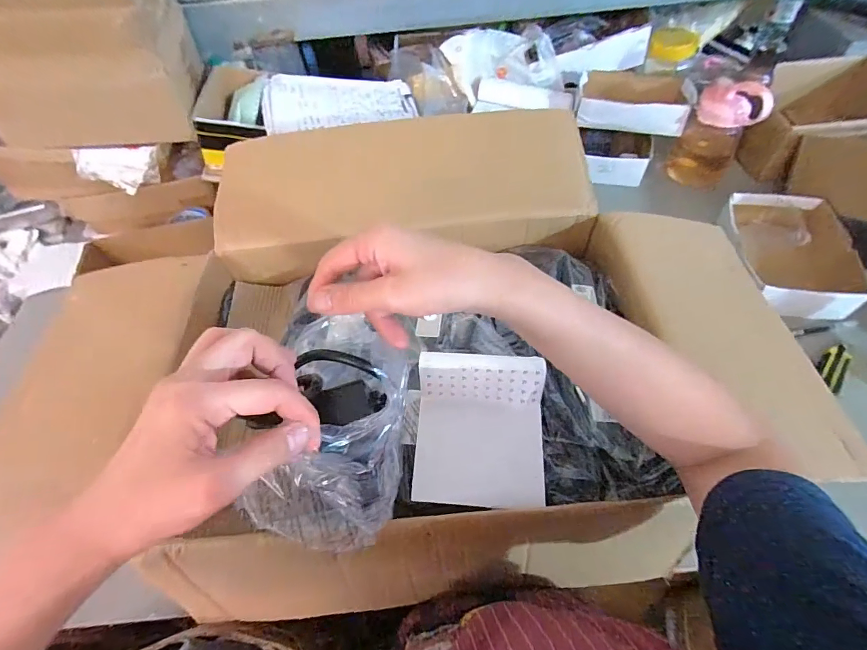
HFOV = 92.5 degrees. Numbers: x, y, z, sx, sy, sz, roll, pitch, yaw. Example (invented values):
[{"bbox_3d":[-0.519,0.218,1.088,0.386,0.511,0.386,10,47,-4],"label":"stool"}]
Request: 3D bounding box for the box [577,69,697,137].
[{"bbox_3d":[0.447,-0.508,0.932,0.233,0.059,0.185,16,58,15],"label":"box"}]

